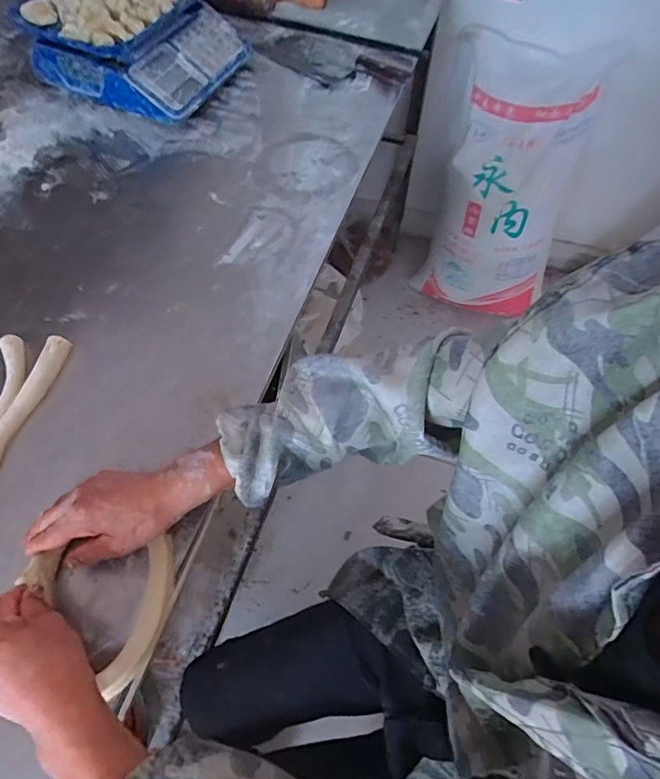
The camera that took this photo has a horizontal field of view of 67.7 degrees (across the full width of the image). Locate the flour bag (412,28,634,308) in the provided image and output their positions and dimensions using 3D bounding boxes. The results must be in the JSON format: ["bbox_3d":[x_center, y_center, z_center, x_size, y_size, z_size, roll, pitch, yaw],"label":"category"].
[{"bbox_3d":[0.513,-0.602,1.533,0.521,0.792,0.205,-9,36,-20],"label":"flour bag"}]

